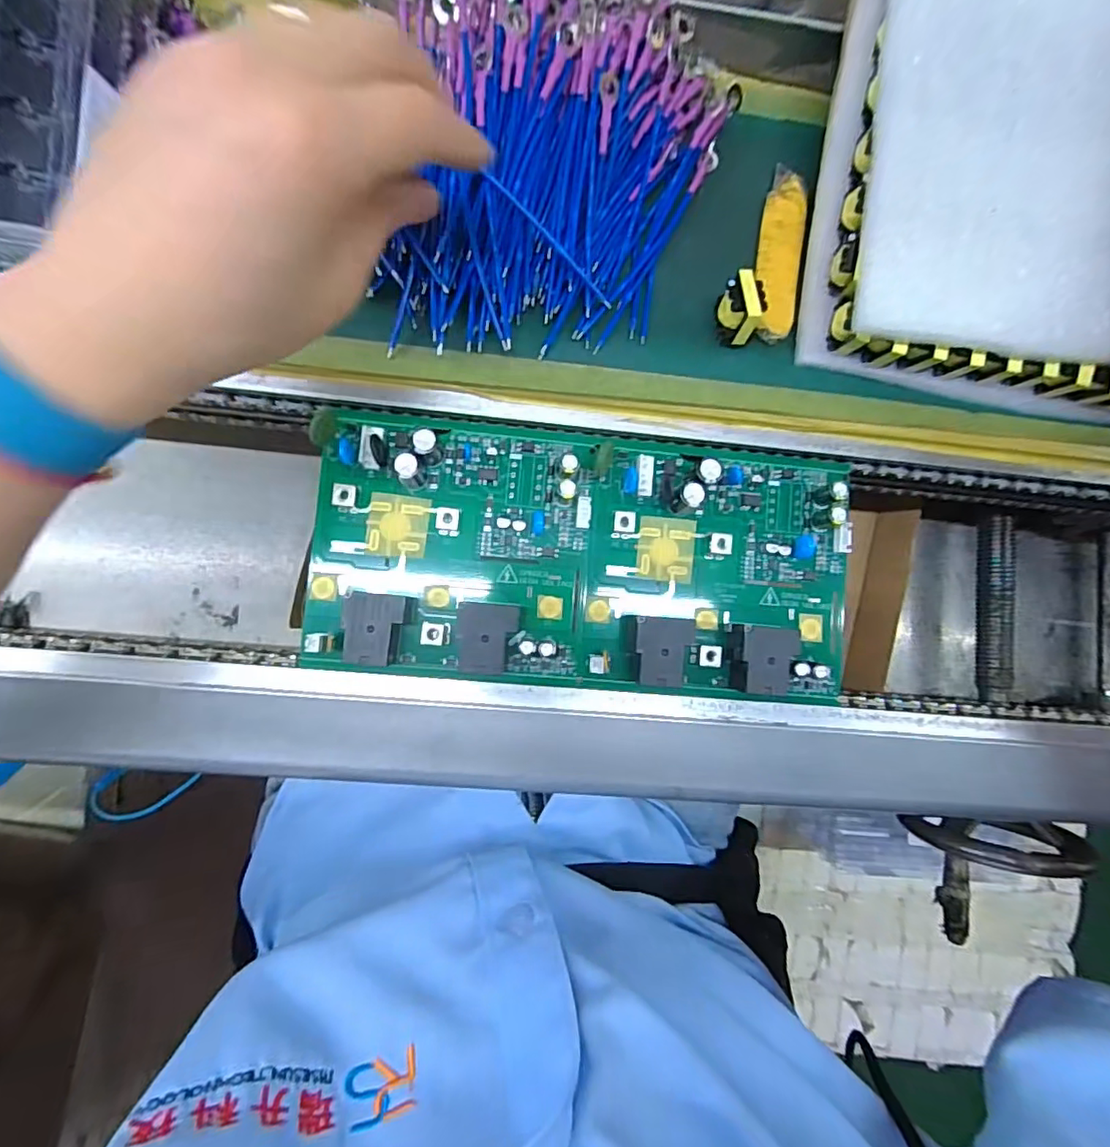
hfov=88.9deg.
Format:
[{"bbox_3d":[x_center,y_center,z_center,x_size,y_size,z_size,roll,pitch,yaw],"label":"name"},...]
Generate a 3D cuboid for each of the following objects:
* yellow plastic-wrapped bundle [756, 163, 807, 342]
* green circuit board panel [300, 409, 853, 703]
[{"bbox_3d":[0.113,-0.161,0.284,0.021,0.009,0.091,9,87,-3],"label":"yellow plastic-wrapped bundle"},{"bbox_3d":[0.017,-0.008,0.266,0.255,0.026,0.118,5,87,-3],"label":"green circuit board panel"}]

